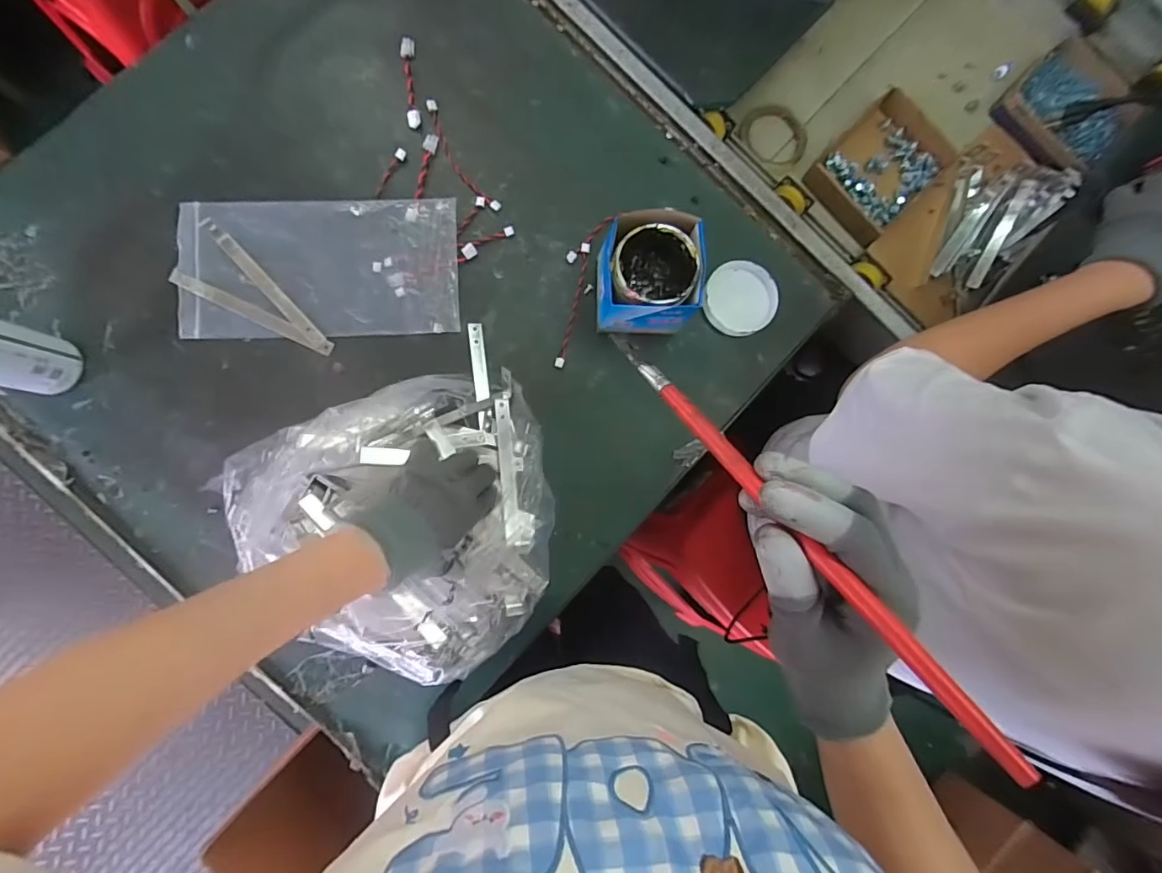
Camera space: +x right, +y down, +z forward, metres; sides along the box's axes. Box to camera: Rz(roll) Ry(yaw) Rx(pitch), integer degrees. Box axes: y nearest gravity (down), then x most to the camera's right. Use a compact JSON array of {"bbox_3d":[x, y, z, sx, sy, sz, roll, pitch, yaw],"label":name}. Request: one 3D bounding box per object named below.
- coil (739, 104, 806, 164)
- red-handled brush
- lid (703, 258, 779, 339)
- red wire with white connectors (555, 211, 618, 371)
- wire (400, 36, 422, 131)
[{"bbox_3d":[0.267,-0.417,0.706,0.096,0.010,0.080,8,85,-5],"label":"coil"},{"bbox_3d":[0.091,0.031,0.245,0.011,0.007,0.255,-33,59,-6],"label":"red-handled brush"},{"bbox_3d":[0.188,-0.164,0.606,0.083,0.022,0.093,43,83,-1],"label":"lid"},{"bbox_3d":[-0.007,-0.177,0.592,0.038,0.006,0.195,20,84,-4],"label":"red wire with white connectors"},{"bbox_3d":[-0.197,-0.412,0.589,0.017,0.011,0.113,-5,86,-6],"label":"wire"}]

